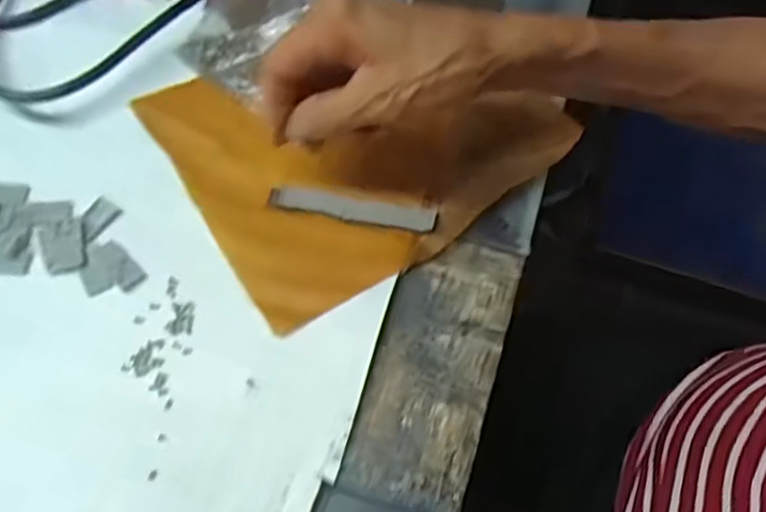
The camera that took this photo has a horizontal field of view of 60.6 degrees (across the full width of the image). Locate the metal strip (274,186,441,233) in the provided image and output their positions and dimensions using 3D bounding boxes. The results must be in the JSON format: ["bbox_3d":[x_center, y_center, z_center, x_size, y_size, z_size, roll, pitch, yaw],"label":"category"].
[{"bbox_3d":[-0.016,-0.026,0.355,0.089,0.004,0.014,9,62,5],"label":"metal strip"}]

